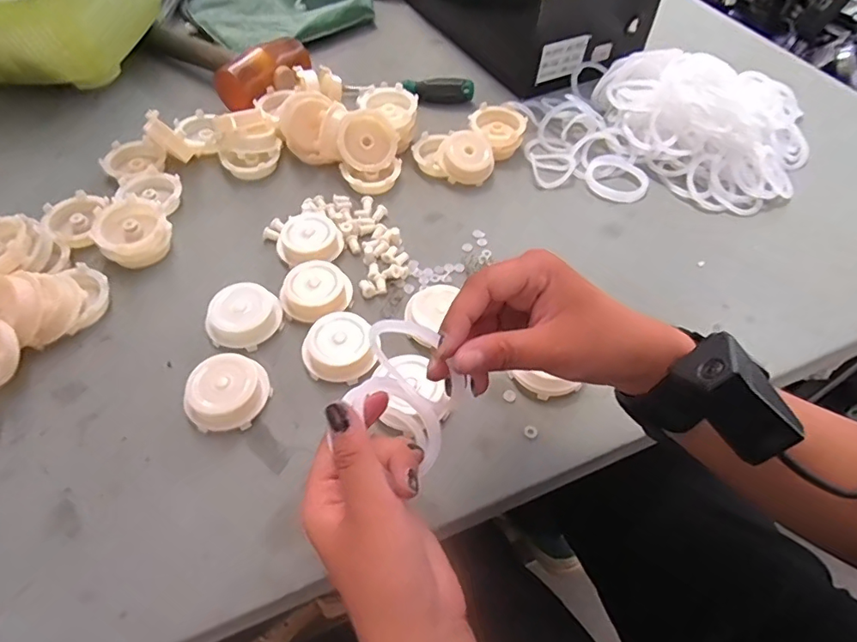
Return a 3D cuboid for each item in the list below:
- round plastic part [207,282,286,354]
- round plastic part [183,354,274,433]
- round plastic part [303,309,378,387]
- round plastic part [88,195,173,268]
[{"bbox_3d":[-0.144,-0.003,0.407,0.049,0.026,0.055,32,58,19],"label":"round plastic part"},{"bbox_3d":[-0.141,0.049,0.366,0.056,0.026,0.048,-31,61,-23],"label":"round plastic part"},{"bbox_3d":[-0.065,0.019,0.394,0.050,0.021,0.053,1,54,-2],"label":"round plastic part"},{"bbox_3d":[-0.255,-0.076,0.451,0.058,0.032,0.058,1,54,-2],"label":"round plastic part"}]

